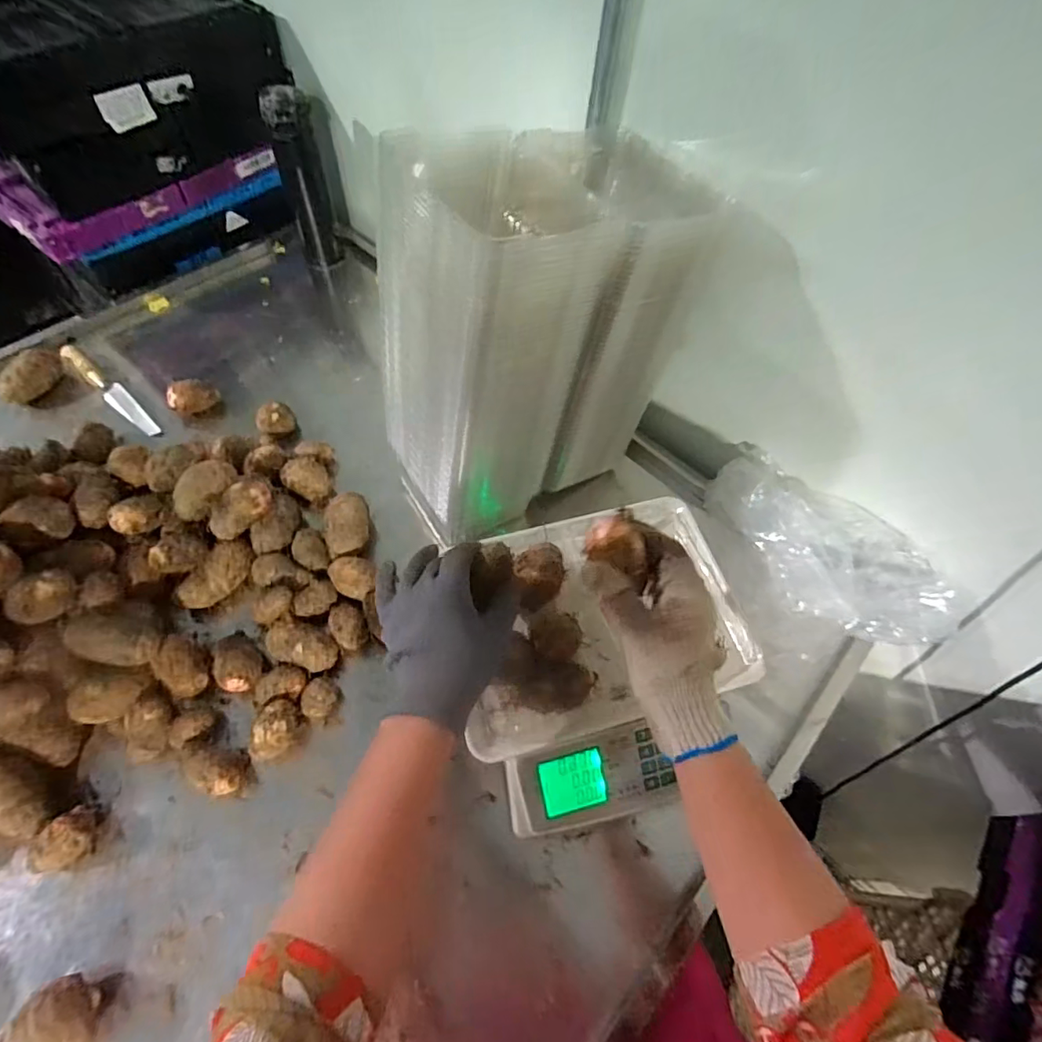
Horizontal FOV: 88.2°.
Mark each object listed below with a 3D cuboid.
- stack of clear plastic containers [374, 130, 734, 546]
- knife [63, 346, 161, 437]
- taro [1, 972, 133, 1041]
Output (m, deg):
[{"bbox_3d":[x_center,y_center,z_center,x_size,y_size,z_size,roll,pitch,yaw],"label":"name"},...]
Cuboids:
[{"bbox_3d":[0.005,-0.170,0.559,0.279,0.326,0.155,-30,65,-19],"label":"stack of clear plastic containers"},{"bbox_3d":[-0.562,-0.180,0.735,0.193,0.031,0.027,35,63,17],"label":"knife"},{"bbox_3d":[-0.345,0.378,0.401,0.066,0.052,0.055,4,59,-1],"label":"taro"}]

